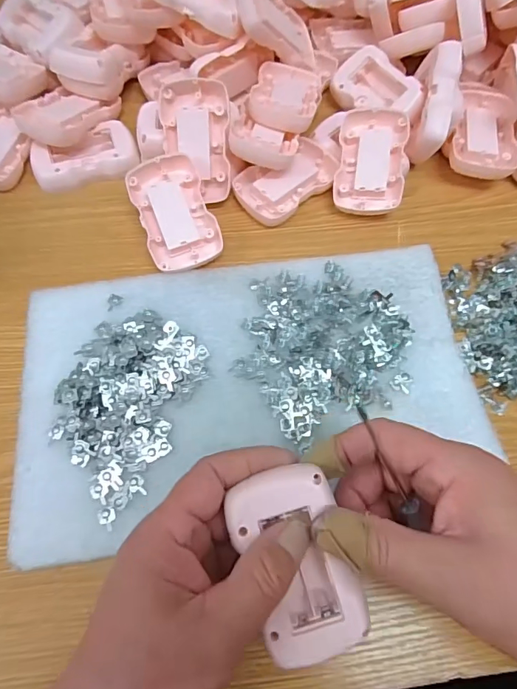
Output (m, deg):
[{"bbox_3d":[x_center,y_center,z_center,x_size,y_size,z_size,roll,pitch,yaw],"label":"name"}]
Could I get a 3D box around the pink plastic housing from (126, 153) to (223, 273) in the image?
[{"bbox_3d":[-0.064,-0.100,0.350,0.053,0.019,0.087,-19,84,-6],"label":"pink plastic housing"}]

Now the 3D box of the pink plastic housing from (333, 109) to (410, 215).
[{"bbox_3d":[0.093,-0.149,0.370,0.053,0.020,0.083,6,82,14],"label":"pink plastic housing"}]

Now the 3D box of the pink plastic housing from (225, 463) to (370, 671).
[{"bbox_3d":[0.018,0.102,0.214,0.049,0.018,0.083,-19,84,-9],"label":"pink plastic housing"}]

